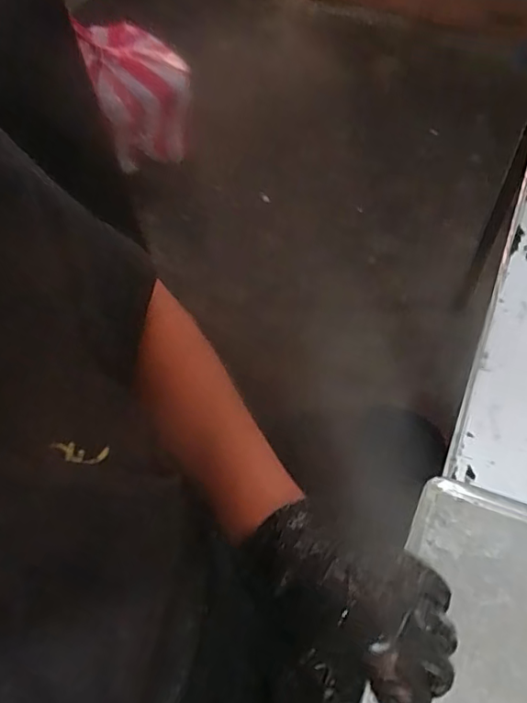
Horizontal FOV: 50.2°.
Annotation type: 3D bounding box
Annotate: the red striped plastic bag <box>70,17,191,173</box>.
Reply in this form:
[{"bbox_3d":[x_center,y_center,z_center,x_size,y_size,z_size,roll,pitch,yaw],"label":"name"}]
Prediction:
[{"bbox_3d":[-0.322,-0.675,1.477,0.245,0.253,0.288,-20,60,-7],"label":"red striped plastic bag"}]

